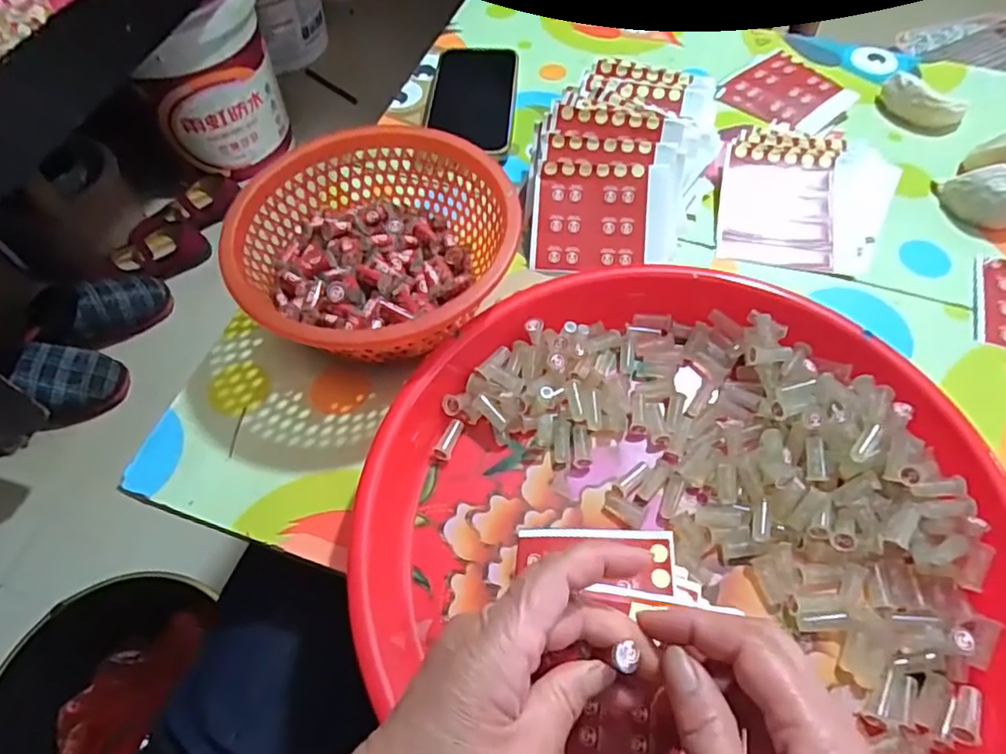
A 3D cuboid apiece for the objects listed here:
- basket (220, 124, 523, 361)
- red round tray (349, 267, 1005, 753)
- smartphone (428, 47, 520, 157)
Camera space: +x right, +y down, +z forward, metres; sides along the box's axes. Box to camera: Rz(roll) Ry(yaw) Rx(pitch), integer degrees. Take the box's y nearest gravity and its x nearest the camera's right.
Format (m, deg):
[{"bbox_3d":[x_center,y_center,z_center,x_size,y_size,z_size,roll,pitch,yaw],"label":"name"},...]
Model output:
[{"bbox_3d":[-0.078,-0.077,0.402,0.174,0.071,0.168,4,59,4],"label":"basket"},{"bbox_3d":[0.092,0.082,0.318,0.315,0.039,0.323,-1,59,1],"label":"red round tray"},{"bbox_3d":[-0.026,-0.240,0.535,0.073,0.016,0.141,3,59,3],"label":"smartphone"}]

